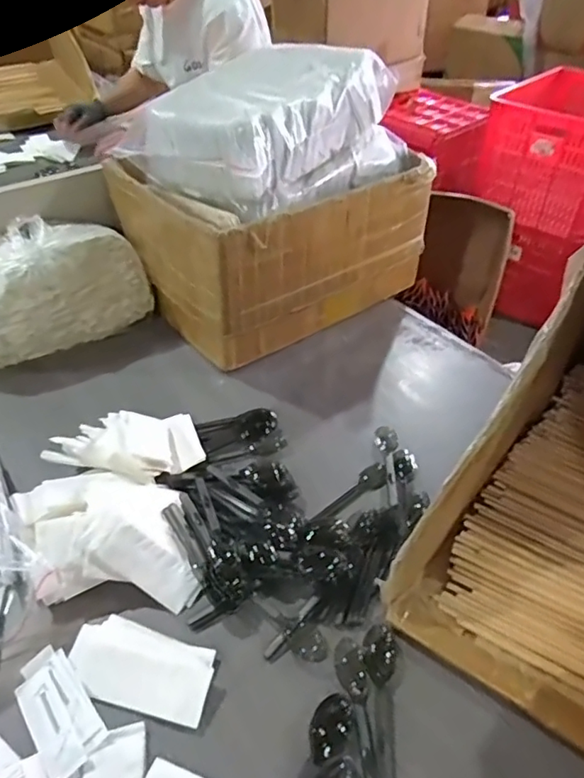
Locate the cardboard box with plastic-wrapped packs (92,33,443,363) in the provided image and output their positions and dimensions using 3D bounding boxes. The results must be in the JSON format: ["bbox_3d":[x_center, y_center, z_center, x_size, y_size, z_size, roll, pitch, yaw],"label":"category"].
[{"bbox_3d":[-0.023,-0.283,0.831,0.403,0.321,0.275,-26,49,-27],"label":"cardboard box with plastic-wrapped packs"}]

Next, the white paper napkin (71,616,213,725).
[{"bbox_3d":[-0.131,0.239,0.479,0.127,0.010,0.067,11,43,10],"label":"white paper napkin"}]

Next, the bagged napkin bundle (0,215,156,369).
[{"bbox_3d":[-0.347,-0.143,0.794,0.264,0.150,0.094,-21,47,-23],"label":"bagged napkin bundle"}]

